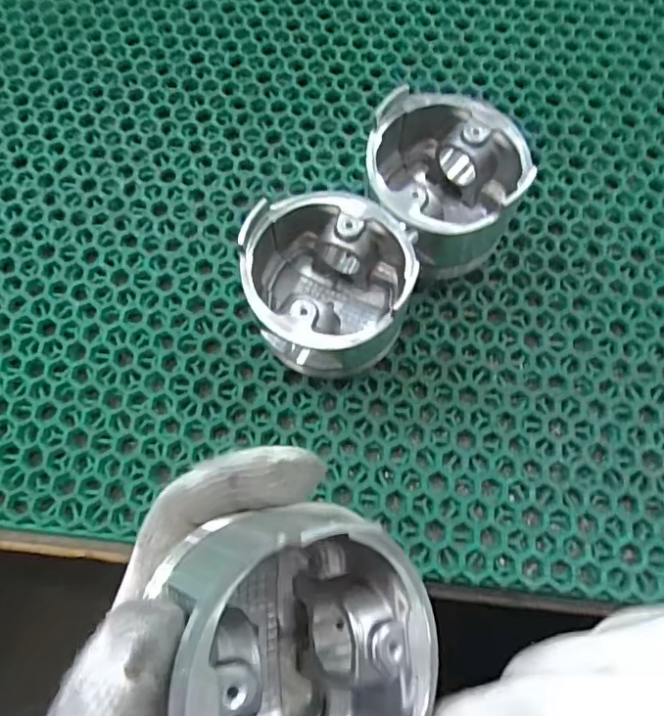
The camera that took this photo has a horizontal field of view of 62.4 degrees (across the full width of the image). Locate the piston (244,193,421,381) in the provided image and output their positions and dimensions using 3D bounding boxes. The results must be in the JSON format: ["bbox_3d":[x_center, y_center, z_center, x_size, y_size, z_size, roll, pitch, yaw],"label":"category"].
[{"bbox_3d":[0.000,-0.032,0.246,0.072,0.053,0.069,-17,73,-4],"label":"piston"}]

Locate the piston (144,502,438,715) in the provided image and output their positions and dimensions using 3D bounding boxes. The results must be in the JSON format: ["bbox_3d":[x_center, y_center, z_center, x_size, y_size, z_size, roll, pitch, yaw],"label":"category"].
[{"bbox_3d":[-0.013,0.083,0.149,0.070,0.055,0.084,3,59,-32],"label":"piston"}]

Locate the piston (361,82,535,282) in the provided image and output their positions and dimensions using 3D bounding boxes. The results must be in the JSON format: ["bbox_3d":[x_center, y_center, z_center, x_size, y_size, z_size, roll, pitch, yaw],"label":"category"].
[{"bbox_3d":[0.047,-0.081,0.261,0.077,0.054,0.069,35,76,11],"label":"piston"}]

